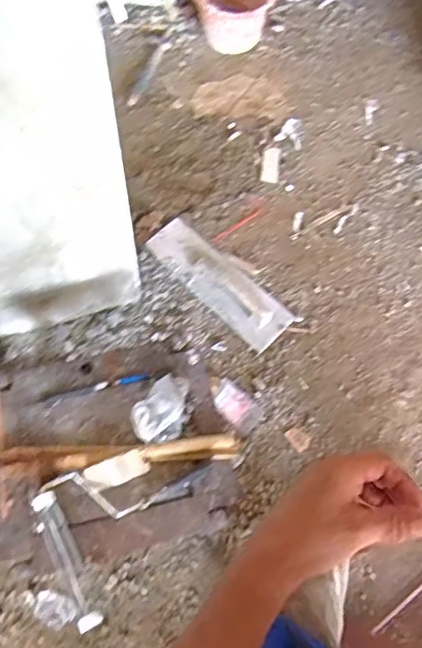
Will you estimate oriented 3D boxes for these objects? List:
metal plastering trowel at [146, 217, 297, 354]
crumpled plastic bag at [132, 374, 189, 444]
[{"bbox_3d":[0.021,-0.127,1.611,0.460,0.061,0.148,42,72,13],"label":"metal plastering trowel"},{"bbox_3d":[-0.090,0.172,1.138,0.101,0.060,0.151,38,71,11],"label":"crumpled plastic bag"}]

